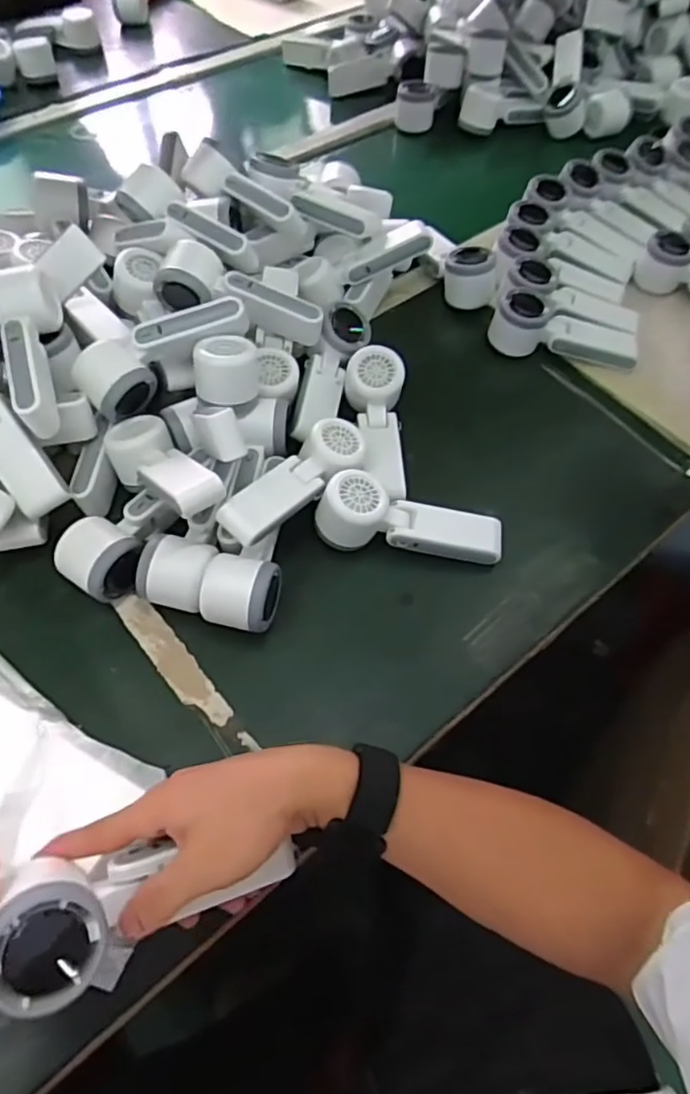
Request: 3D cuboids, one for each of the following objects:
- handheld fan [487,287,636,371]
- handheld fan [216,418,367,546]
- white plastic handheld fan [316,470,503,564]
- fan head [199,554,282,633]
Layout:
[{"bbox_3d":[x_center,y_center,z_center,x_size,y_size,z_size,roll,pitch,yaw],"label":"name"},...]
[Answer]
[{"bbox_3d":[0.247,-0.247,0.711,0.163,0.046,0.072,15,59,8],"label":"handheld fan"},{"bbox_3d":[-0.039,-0.057,0.565,0.051,0.053,0.163,31,62,17],"label":"handheld fan"},{"bbox_3d":[0.059,-0.022,0.584,0.165,0.048,0.051,12,58,-10],"label":"white plastic handheld fan"},{"bbox_3d":[-0.087,0.042,0.529,0.056,0.057,0.052,11,58,6],"label":"fan head"}]

